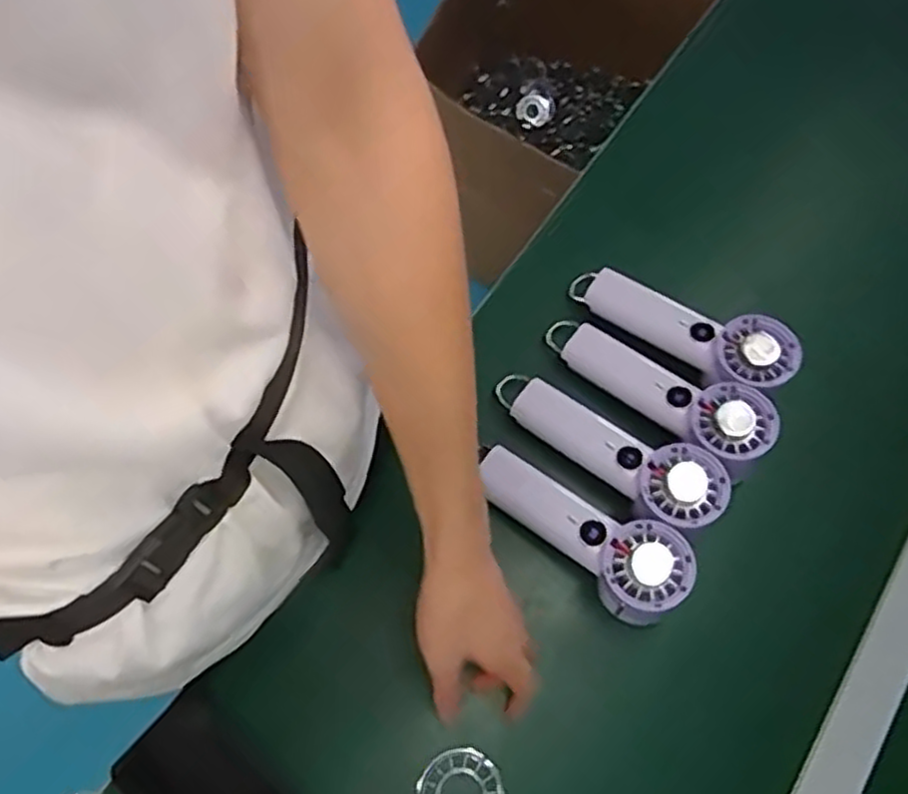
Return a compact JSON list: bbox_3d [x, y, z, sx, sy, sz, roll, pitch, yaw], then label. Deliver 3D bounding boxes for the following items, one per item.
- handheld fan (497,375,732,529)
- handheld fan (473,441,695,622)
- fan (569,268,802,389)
[{"bbox_3d":[0.118,0.037,0.570,0.185,0.031,0.056,30,69,24],"label":"handheld fan"},{"bbox_3d":[0.093,0.093,0.548,0.168,0.052,0.058,38,71,12],"label":"handheld fan"},{"bbox_3d":[0.185,-0.059,0.612,0.187,0.029,0.055,26,68,23],"label":"fan"}]

